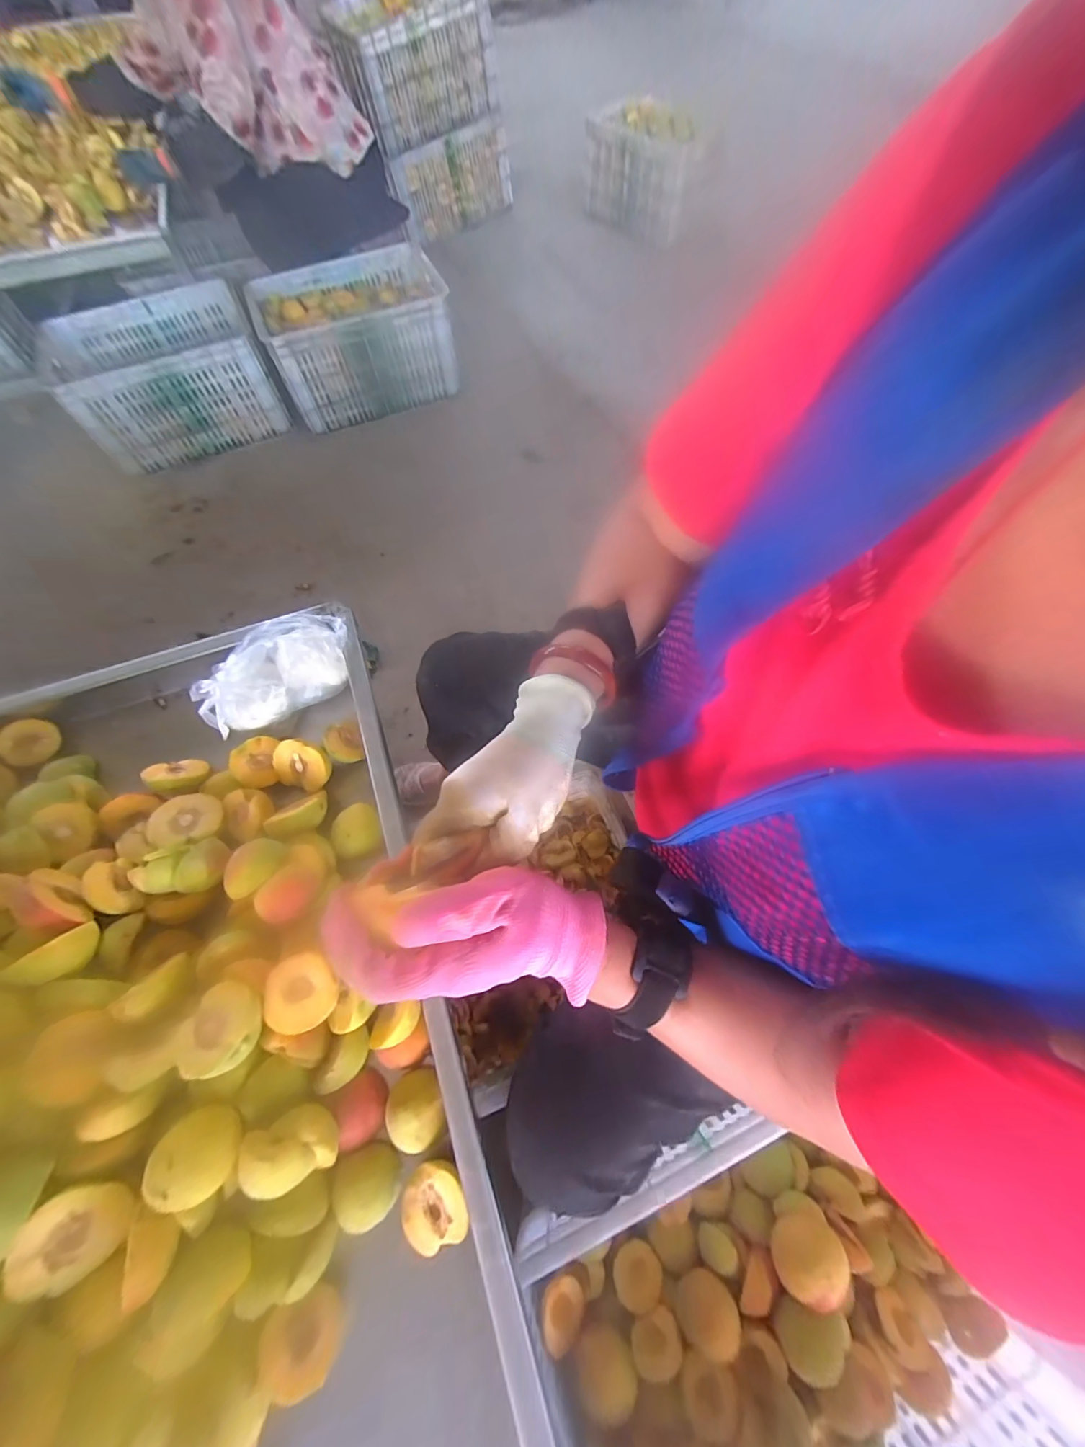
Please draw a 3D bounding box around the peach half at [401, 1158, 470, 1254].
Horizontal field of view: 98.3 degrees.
[{"bbox_3d":[-0.089,0.396,0.390,0.055,0.032,0.052,-1,65,2],"label":"peach half"}]

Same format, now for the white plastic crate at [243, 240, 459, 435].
[{"bbox_3d":[-0.531,-1.139,1.400,0.530,0.250,0.341,-18,66,-6],"label":"white plastic crate"}]

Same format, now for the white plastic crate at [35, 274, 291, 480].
[{"bbox_3d":[-1.063,-0.986,1.353,0.531,0.254,0.353,-32,68,-12],"label":"white plastic crate"}]

